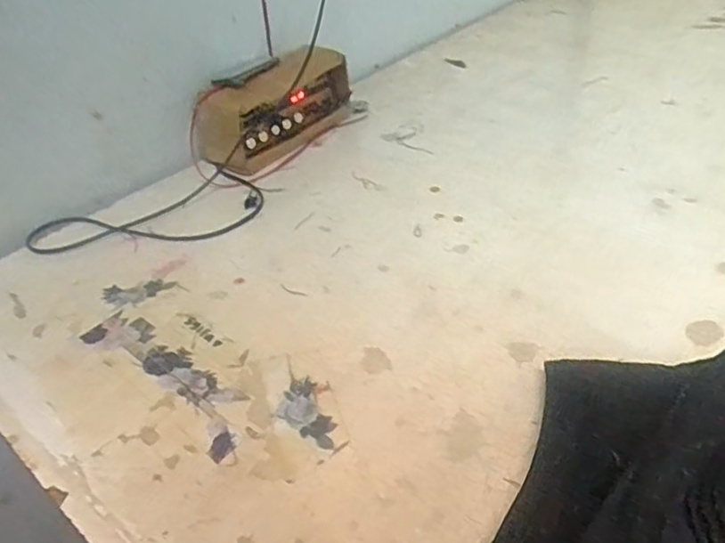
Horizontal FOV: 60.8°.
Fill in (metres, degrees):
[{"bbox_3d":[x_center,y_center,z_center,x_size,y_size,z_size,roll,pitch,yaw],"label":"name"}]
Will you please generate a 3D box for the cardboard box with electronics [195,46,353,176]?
[{"bbox_3d":[-0.100,-0.187,0.709,0.065,0.095,0.194,21,47,31],"label":"cardboard box with electronics"}]

